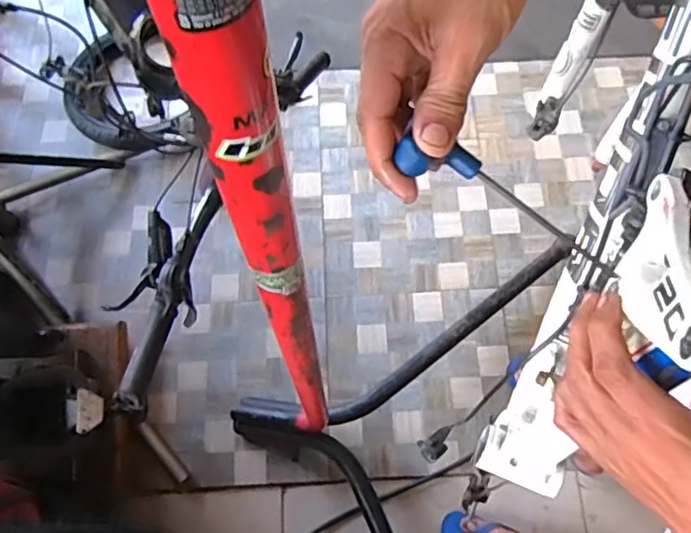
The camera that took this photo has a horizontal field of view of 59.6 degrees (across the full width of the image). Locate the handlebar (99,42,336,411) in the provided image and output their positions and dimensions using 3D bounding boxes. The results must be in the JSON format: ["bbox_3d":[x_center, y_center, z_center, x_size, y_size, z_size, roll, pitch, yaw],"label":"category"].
[{"bbox_3d":[-0.167,-0.138,0.920,0.081,0.101,0.767,14,52,9],"label":"handlebar"}]

